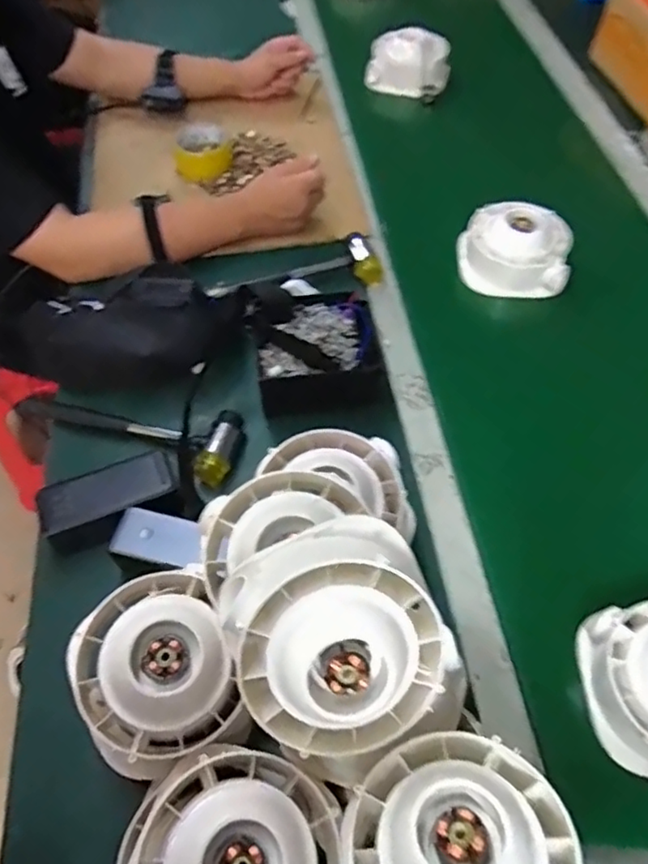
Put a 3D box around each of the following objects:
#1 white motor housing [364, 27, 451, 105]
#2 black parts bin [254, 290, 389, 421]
[{"bbox_3d":[0.151,-0.656,1.081,0.141,0.076,0.086,8,57,6],"label":"white motor housing"},{"bbox_3d":[-0.011,-0.089,0.697,0.141,0.058,0.136,-12,57,-7],"label":"black parts bin"}]

